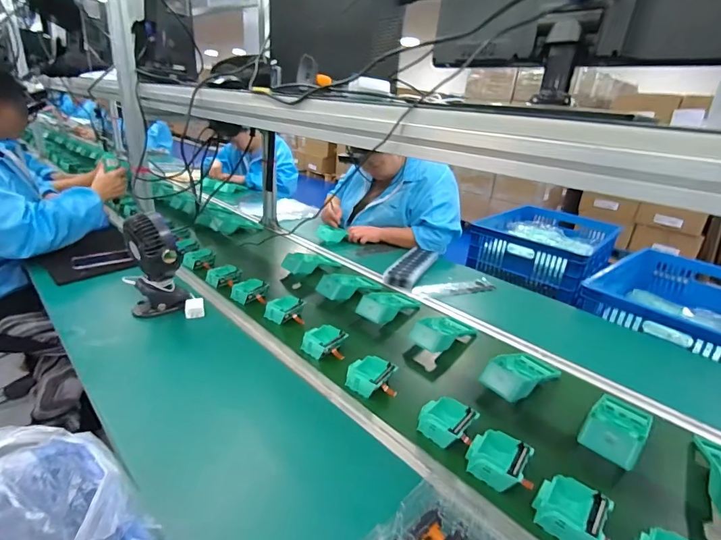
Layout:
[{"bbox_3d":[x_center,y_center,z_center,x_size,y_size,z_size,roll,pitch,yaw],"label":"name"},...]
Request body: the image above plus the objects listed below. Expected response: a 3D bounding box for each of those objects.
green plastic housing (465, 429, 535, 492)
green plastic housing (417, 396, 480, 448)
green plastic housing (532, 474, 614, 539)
[{"bbox_3d":[0.207,0.289,0.593,0.084,0.041,0.078,20,28,34],"label":"green plastic housing"},{"bbox_3d":[0.143,0.253,0.654,0.077,0.039,0.078,23,30,39],"label":"green plastic housing"},{"bbox_3d":[0.281,0.327,0.524,0.082,0.047,0.077,22,29,38],"label":"green plastic housing"}]

